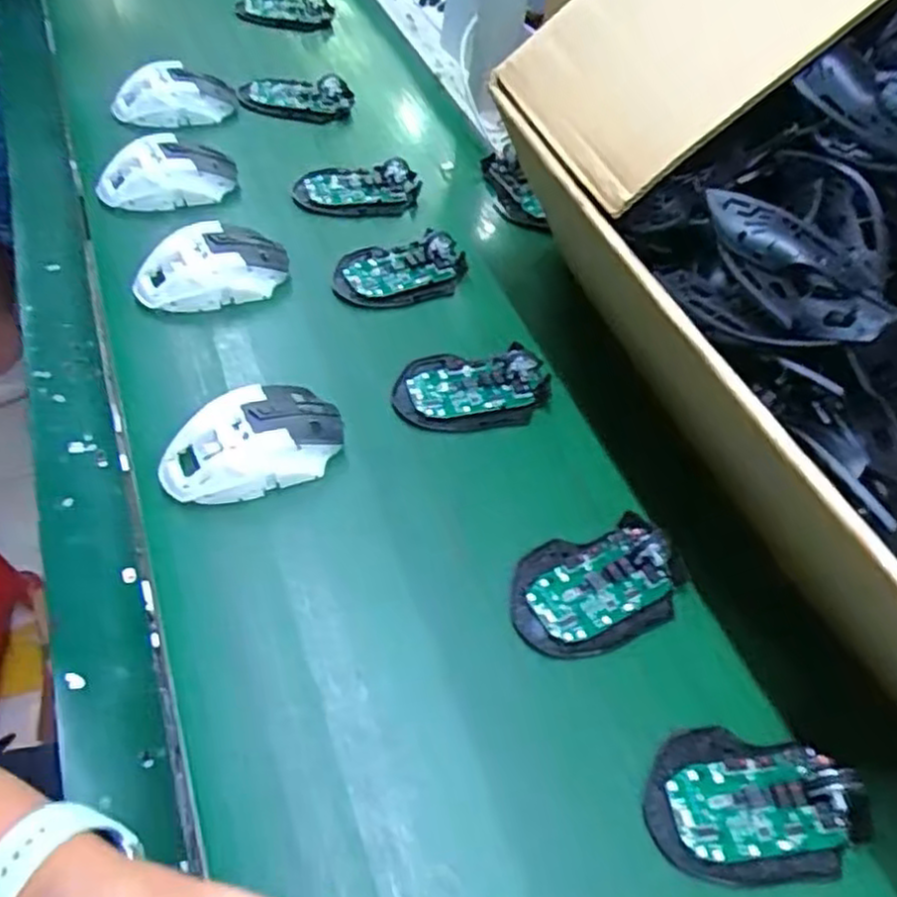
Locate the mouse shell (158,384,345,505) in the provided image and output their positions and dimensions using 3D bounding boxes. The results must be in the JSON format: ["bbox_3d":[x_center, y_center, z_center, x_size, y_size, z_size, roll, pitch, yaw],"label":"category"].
[{"bbox_3d":[-0.125,-0.001,0.473,0.118,0.044,0.064,-23,59,-23],"label":"mouse shell"}]

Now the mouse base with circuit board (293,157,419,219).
[{"bbox_3d":[-0.084,-0.242,0.685,0.116,0.027,0.050,-4,54,-11],"label":"mouse base with circuit board"}]

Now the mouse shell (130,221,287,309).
[{"bbox_3d":[-0.185,-0.142,0.577,0.115,0.044,0.072,-5,54,-12],"label":"mouse shell"}]

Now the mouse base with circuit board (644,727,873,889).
[{"bbox_3d":[0.160,0.181,0.377,0.111,0.016,0.073,-4,54,-4],"label":"mouse base with circuit board"}]

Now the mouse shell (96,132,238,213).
[{"bbox_3d":[-0.249,-0.243,0.653,0.119,0.043,0.062,-16,57,-19],"label":"mouse shell"}]

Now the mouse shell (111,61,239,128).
[{"bbox_3d":[-0.274,-0.351,0.732,0.116,0.042,0.061,-2,53,-9],"label":"mouse shell"}]

